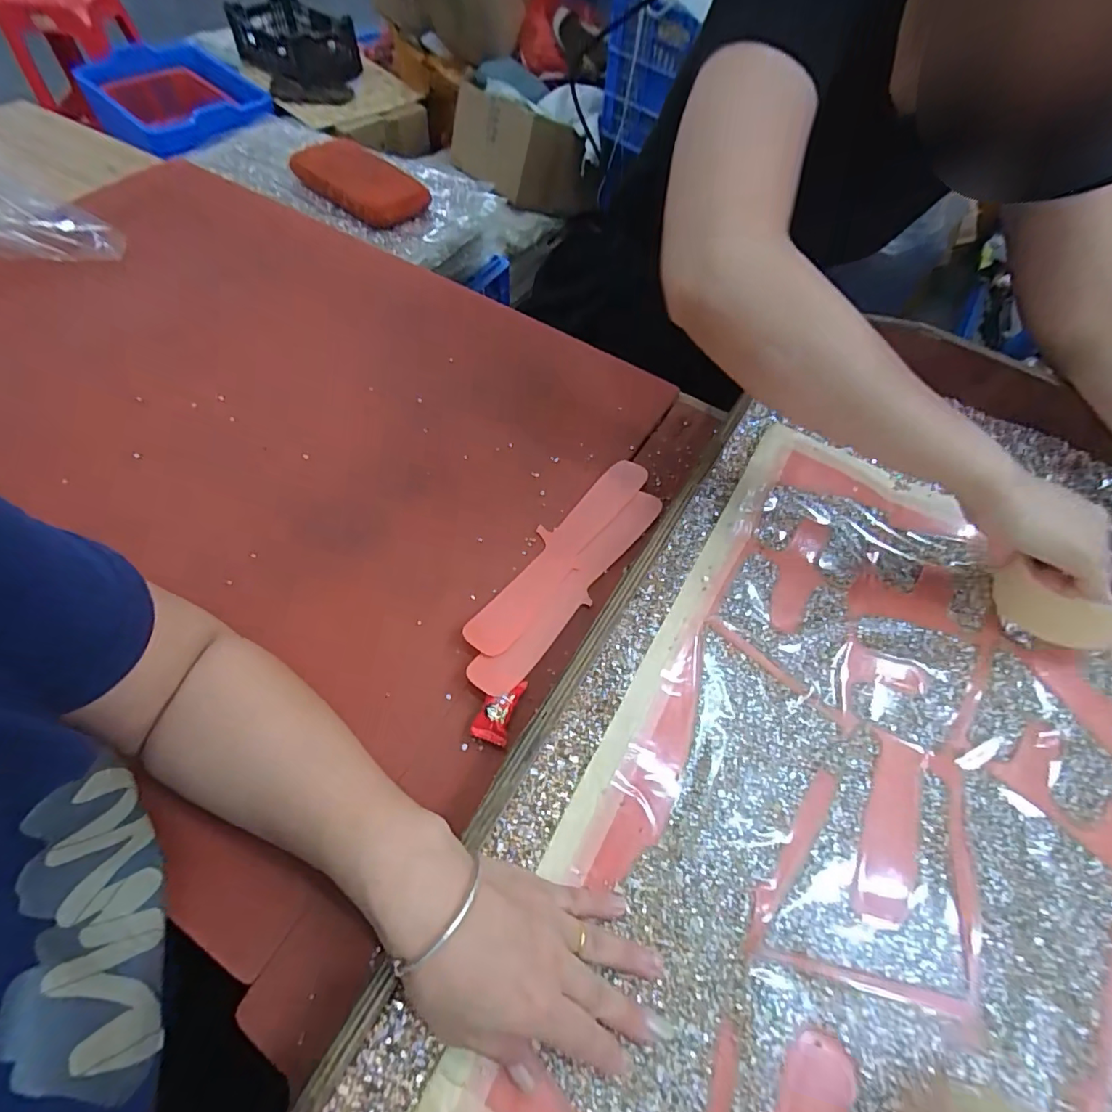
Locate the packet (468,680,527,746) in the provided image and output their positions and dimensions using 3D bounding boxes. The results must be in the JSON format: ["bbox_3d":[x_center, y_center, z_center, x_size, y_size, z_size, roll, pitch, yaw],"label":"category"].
[{"bbox_3d":[-0.042,0.110,0.374,0.026,0.009,0.047,16,59,7],"label":"packet"}]

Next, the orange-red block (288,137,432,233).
[{"bbox_3d":[-0.373,-0.713,0.972,0.277,0.053,0.147,40,65,17],"label":"orange-red block"}]

